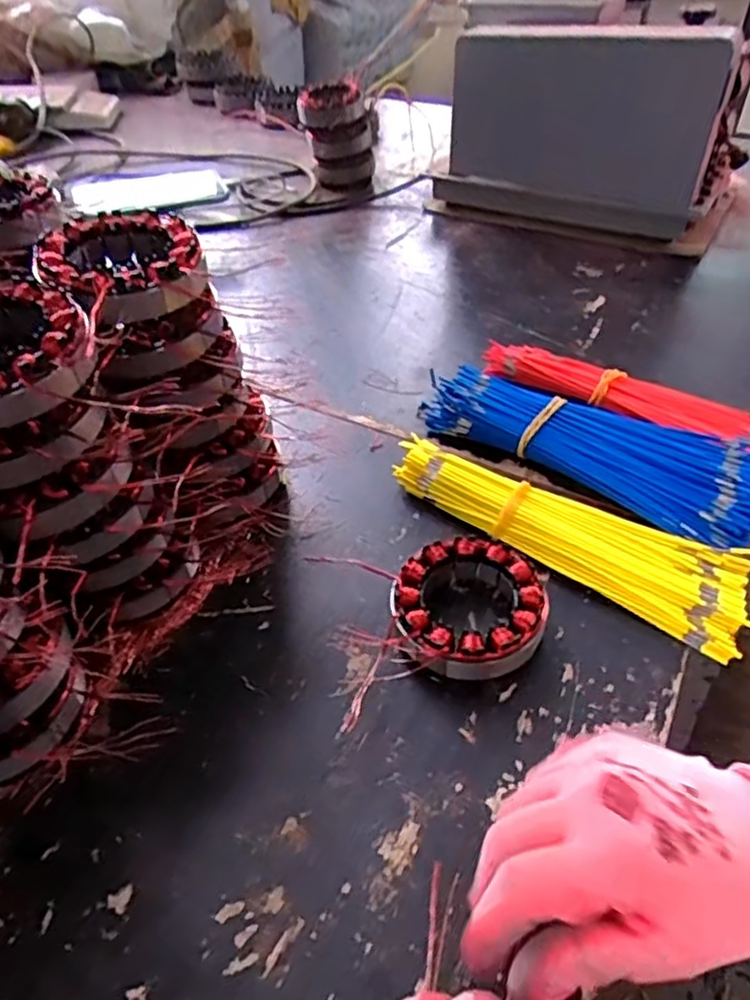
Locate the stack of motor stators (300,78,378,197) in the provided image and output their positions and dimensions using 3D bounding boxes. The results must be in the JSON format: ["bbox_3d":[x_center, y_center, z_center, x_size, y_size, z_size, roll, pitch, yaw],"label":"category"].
[{"bbox_3d":[-0.049,-0.505,0.945,0.097,0.126,0.097,-2,44,-1],"label":"stack of motor stators"}]

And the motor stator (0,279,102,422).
[{"bbox_3d":[-0.177,-0.068,0.315,0.084,0.027,0.093,-24,47,-22],"label":"motor stator"}]

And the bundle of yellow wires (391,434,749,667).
[{"bbox_3d":[0.122,0.019,0.449,0.241,0.025,0.071,26,50,25],"label":"bundle of yellow wires"}]

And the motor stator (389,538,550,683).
[{"bbox_3d":[0.054,0.064,0.398,0.085,0.033,0.087,0,44,0],"label":"motor stator"}]

